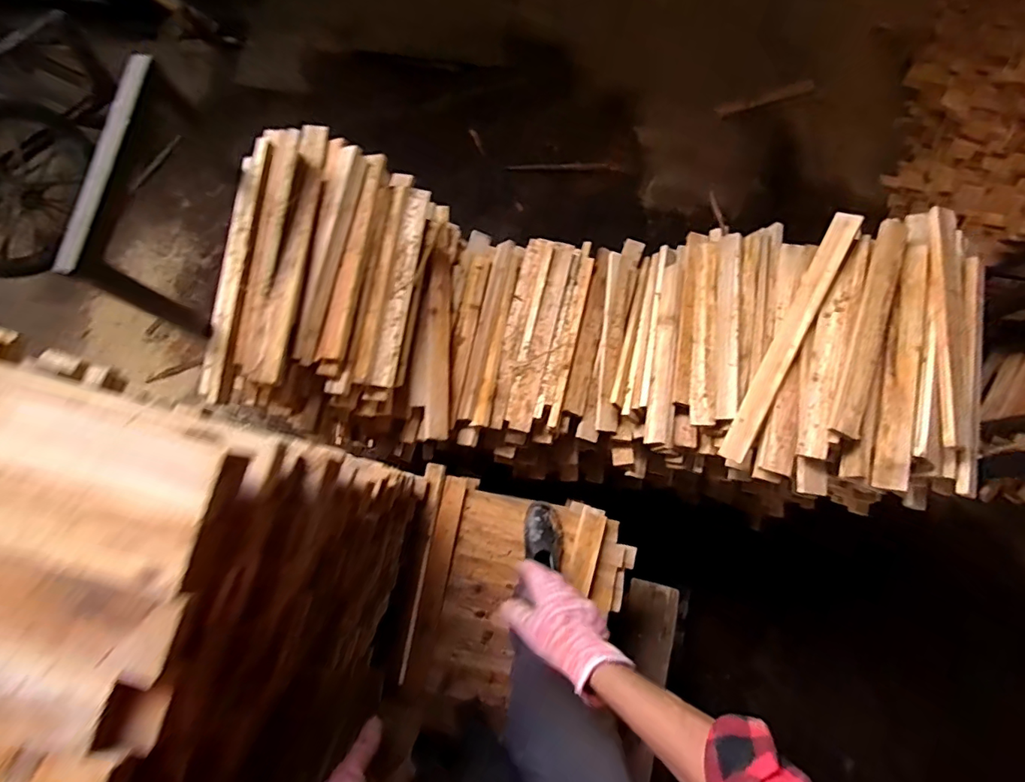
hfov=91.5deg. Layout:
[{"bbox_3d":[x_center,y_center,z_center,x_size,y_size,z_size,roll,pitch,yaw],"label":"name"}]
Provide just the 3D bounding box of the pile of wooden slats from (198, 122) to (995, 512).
[{"bbox_3d":[0.176,-0.151,1.179,1.506,0.429,0.645,10,80,2],"label":"pile of wooden slats"}]

